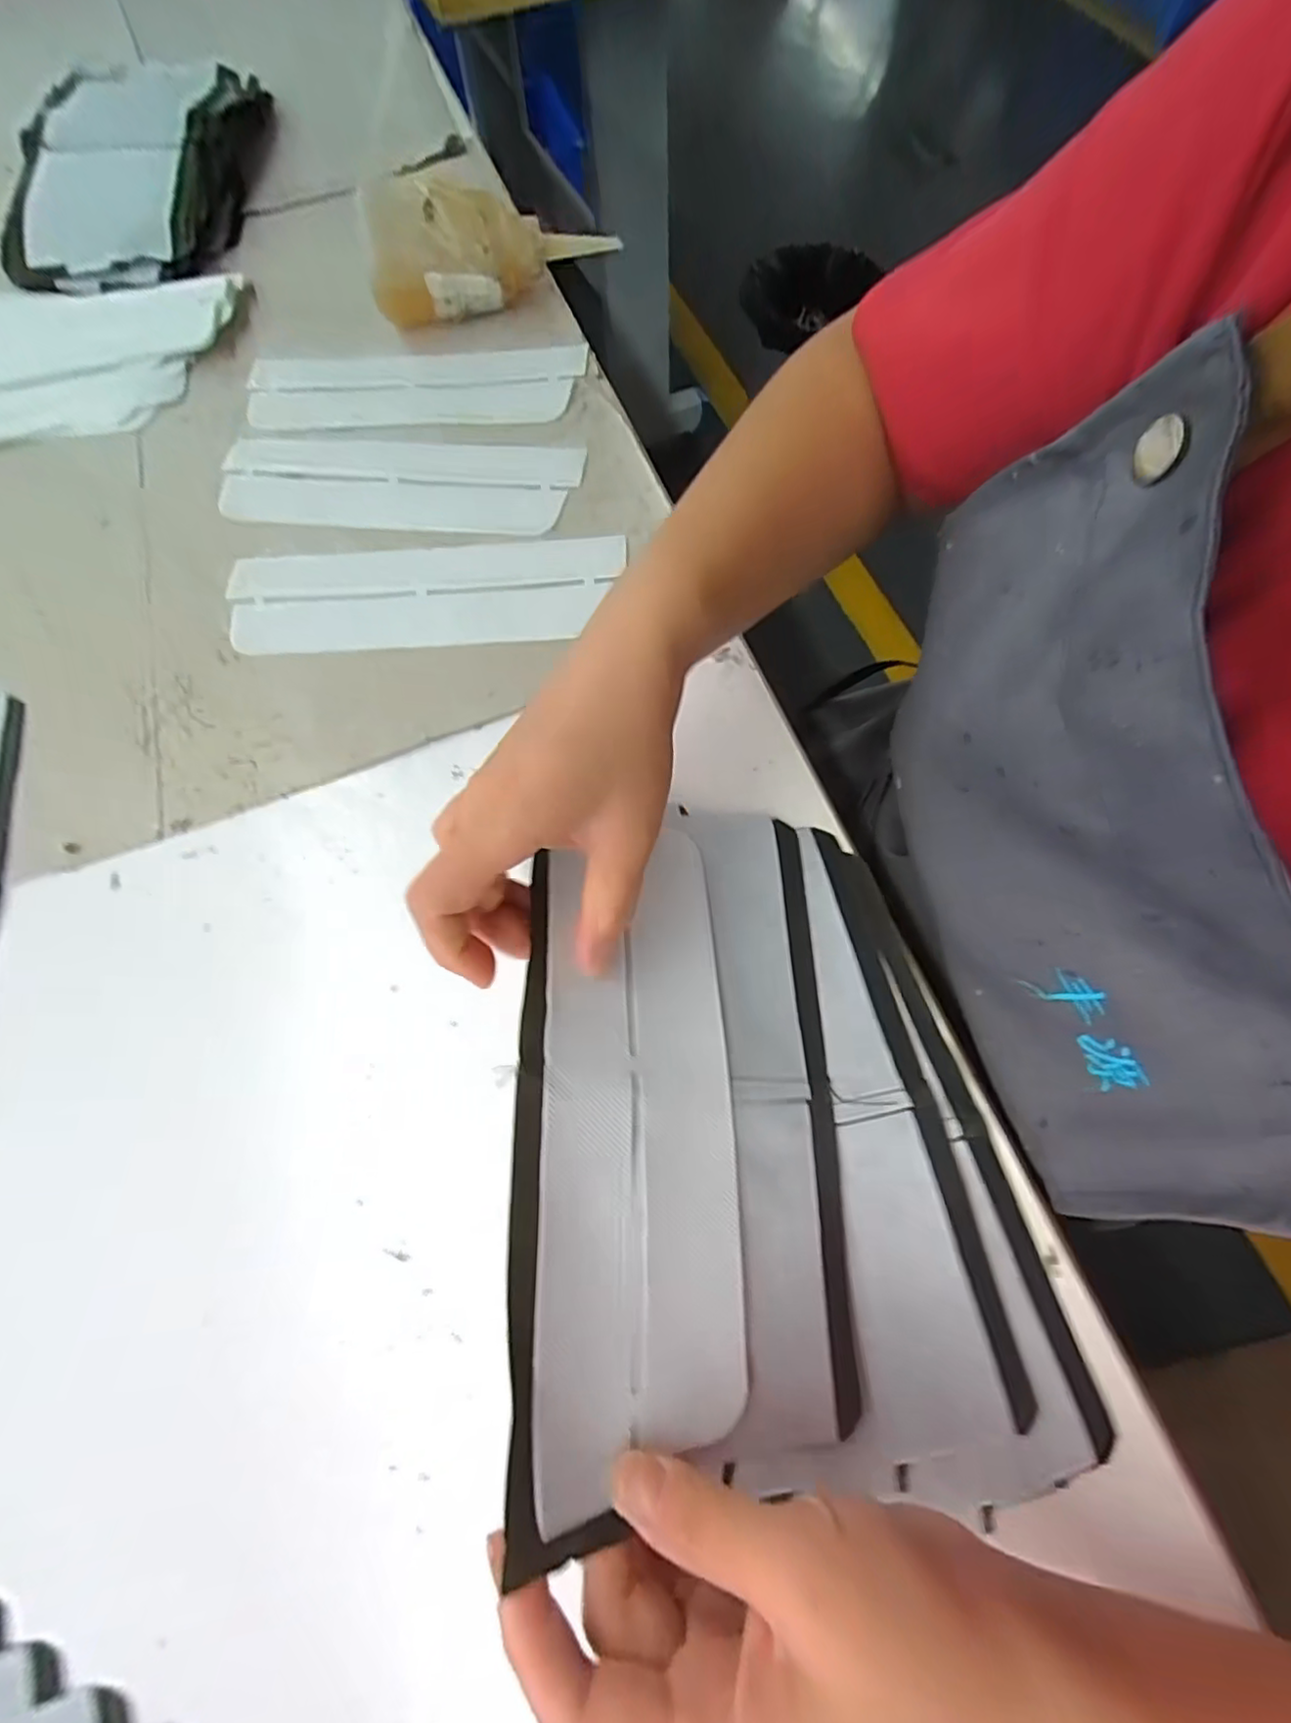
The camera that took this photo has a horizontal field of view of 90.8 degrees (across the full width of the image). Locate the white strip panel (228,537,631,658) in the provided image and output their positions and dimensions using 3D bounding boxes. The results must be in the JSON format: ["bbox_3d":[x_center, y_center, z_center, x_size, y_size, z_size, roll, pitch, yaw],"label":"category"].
[{"bbox_3d":[-0.124,-0.149,0.351,0.216,0.008,0.067,0,68,2],"label":"white strip panel"}]

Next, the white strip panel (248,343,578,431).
[{"bbox_3d":[-0.154,-0.309,0.415,0.218,0.005,0.073,3,71,6],"label":"white strip panel"}]

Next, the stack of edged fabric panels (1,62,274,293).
[{"bbox_3d":[-0.394,-0.542,0.496,0.165,0.038,0.268,-4,68,0],"label":"stack of edged fabric panels"}]

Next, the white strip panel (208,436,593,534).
[{"bbox_3d":[-0.151,-0.230,0.383,0.216,0.008,0.063,7,69,5],"label":"white strip panel"}]

